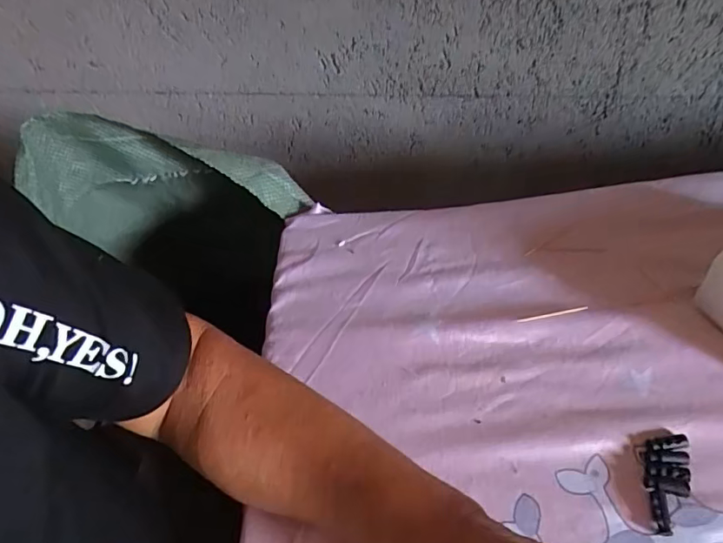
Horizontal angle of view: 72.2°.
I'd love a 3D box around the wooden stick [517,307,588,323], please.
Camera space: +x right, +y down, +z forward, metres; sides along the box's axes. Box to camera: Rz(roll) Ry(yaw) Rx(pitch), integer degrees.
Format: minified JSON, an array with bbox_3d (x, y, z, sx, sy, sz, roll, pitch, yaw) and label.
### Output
[{"bbox_3d":[0.157,0.035,0.407,0.060,0.004,0.005,-10,48,-4],"label":"wooden stick"}]

